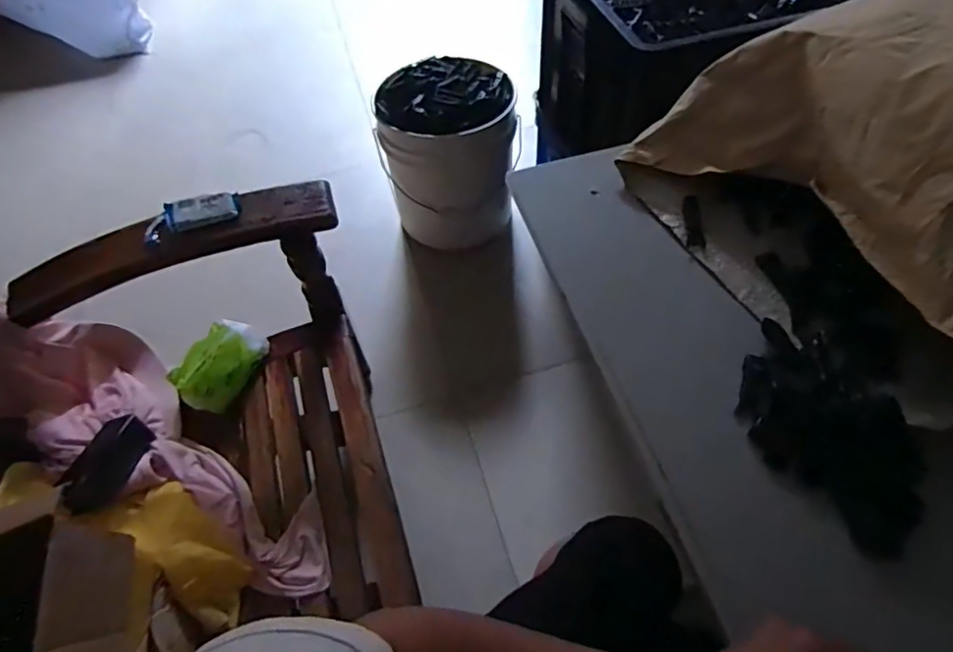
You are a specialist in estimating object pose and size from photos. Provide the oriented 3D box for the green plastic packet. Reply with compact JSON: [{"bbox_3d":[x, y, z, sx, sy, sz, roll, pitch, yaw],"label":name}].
[{"bbox_3d":[-0.356,0.053,0.778,0.066,0.071,0.129,24,61,19],"label":"green plastic packet"}]

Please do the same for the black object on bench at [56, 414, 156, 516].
[{"bbox_3d":[-0.465,0.172,0.699,0.060,0.026,0.121,16,58,14],"label":"black object on bench"}]

